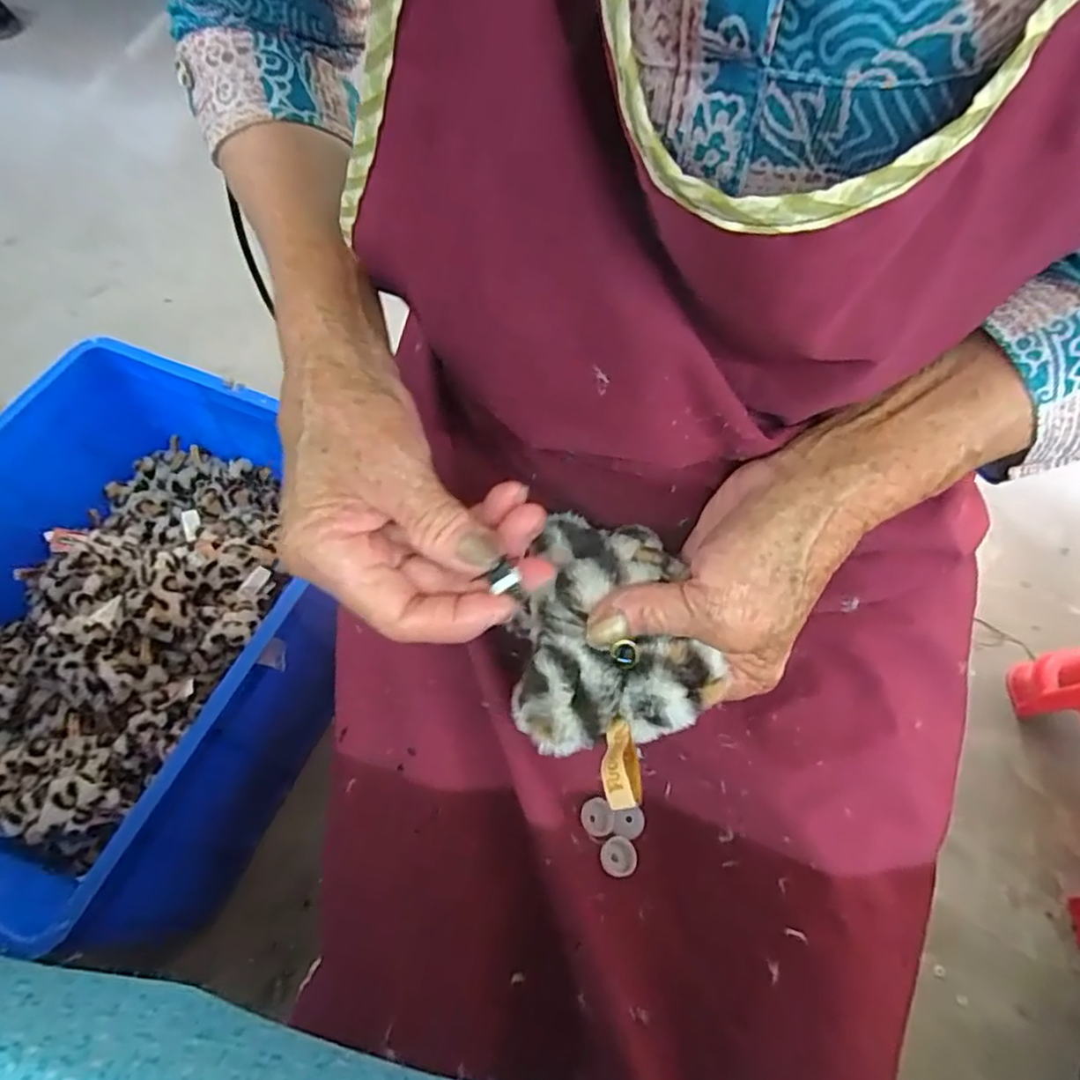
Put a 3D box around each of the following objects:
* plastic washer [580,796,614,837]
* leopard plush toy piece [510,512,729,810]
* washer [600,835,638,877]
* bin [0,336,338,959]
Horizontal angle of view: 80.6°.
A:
[{"bbox_3d":[0.027,0.131,0.301,0.016,0.004,0.016,0,61,1],"label":"plastic washer"},{"bbox_3d":[0.026,0.042,0.263,0.073,0.031,0.120,-4,61,-1],"label":"leopard plush toy piece"},{"bbox_3d":[0.037,0.147,0.296,0.017,0.005,0.017,0,61,1],"label":"washer"},{"bbox_3d":[-0.529,0.109,0.814,0.491,0.278,0.637,19,63,11],"label":"bin"}]

